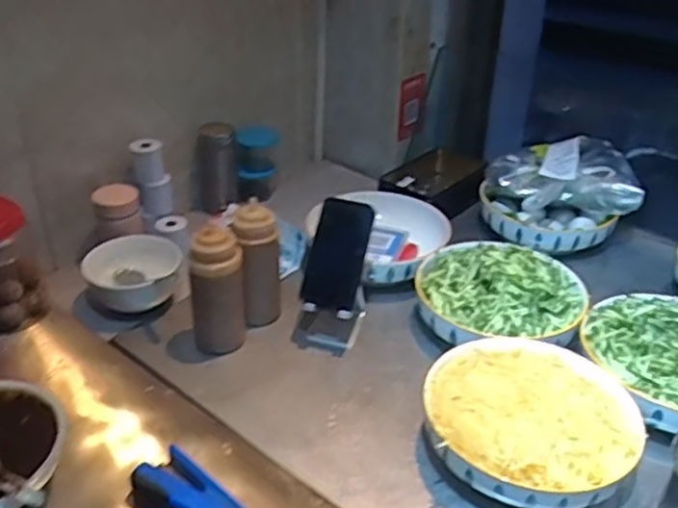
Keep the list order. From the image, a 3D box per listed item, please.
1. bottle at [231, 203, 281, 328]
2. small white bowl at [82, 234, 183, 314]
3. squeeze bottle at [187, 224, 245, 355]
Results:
[{"bbox_3d":[-0.110,0.025,0.922,0.062,0.174,0.067,-2,36,-6],"label":"bottle"},{"bbox_3d":[-0.294,0.035,0.987,0.136,0.067,0.123,-8,37,-14],"label":"small white bowl"},{"bbox_3d":[-0.161,0.051,0.882,0.073,0.168,0.052,-5,36,-10],"label":"squeeze bottle"}]

